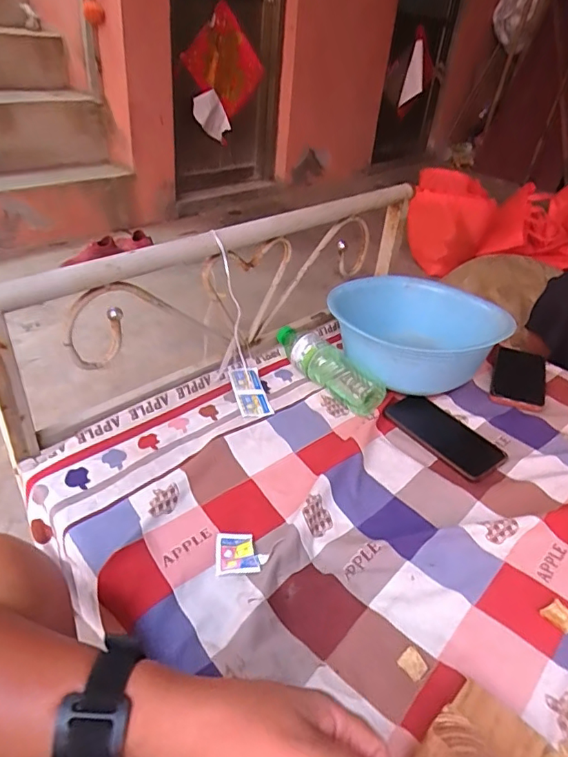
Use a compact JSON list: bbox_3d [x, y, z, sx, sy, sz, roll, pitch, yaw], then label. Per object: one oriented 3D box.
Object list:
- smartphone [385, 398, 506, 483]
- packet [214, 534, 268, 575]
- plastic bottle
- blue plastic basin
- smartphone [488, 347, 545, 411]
[{"bbox_3d":[0.229,0.075,0.733,0.083,0.014,0.163,-22,41,-32],"label":"smartphone"},{"bbox_3d":[-0.046,0.188,0.558,0.052,0.009,0.046,-1,34,-6],"label":"packet"},{"bbox_3d":[0.068,-0.026,0.824,0.077,0.057,0.222,-25,43,-35],"label":"plastic bottle"},{"bbox_3d":[0.210,-0.084,0.861,0.259,0.092,0.259,2,34,-1],"label":"blue plastic basin"},{"bbox_3d":[0.384,0.000,0.850,0.081,0.009,0.141,14,43,18],"label":"smartphone"}]

